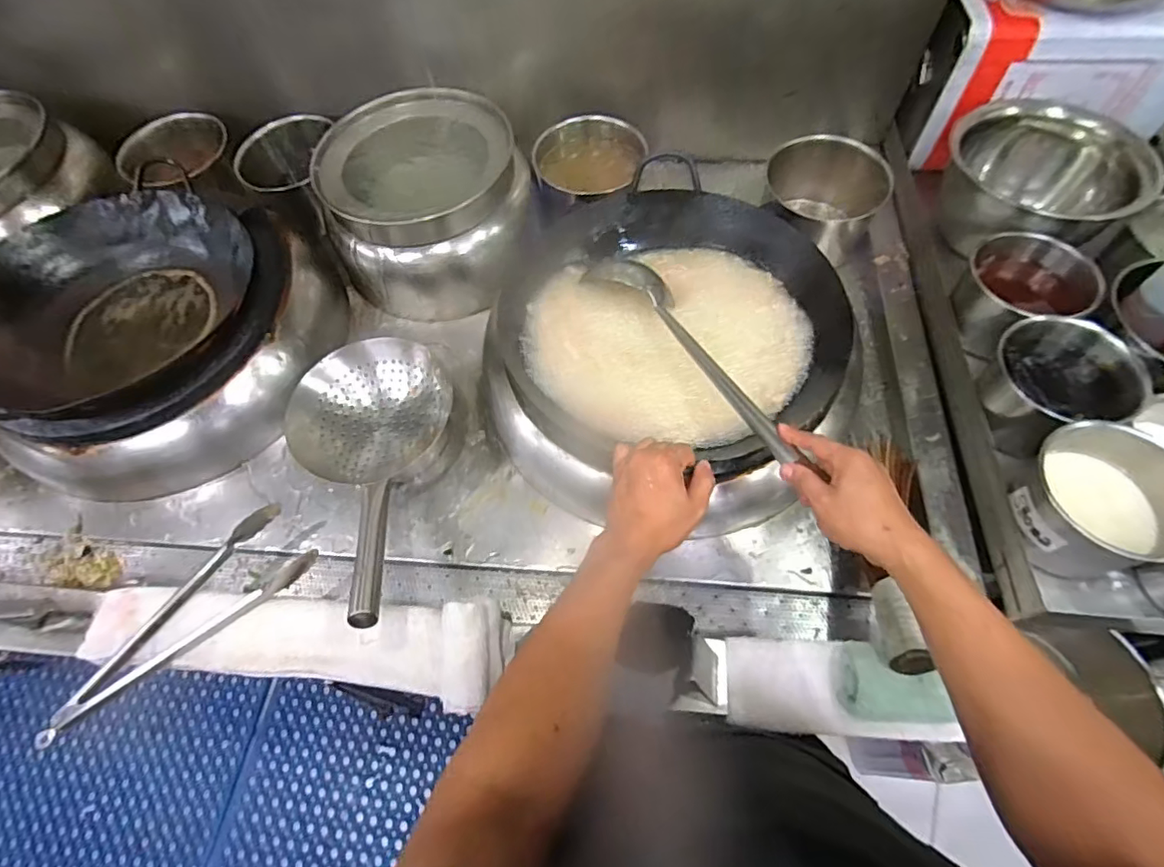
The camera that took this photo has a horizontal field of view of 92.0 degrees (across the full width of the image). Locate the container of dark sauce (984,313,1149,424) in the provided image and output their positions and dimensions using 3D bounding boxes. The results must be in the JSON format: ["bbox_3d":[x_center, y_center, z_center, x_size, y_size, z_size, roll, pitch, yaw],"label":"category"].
[{"bbox_3d":[0.573,-0.061,0.682,0.149,0.093,0.126,1,61,4],"label":"container of dark sauce"}]

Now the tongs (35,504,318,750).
[{"bbox_3d":[-0.493,0.247,0.701,0.105,0.035,0.338,34,68,20],"label":"tongs"}]

